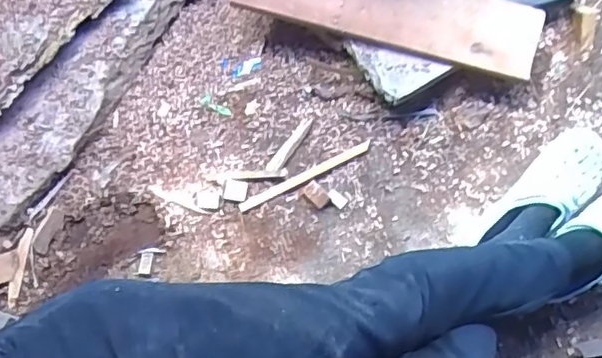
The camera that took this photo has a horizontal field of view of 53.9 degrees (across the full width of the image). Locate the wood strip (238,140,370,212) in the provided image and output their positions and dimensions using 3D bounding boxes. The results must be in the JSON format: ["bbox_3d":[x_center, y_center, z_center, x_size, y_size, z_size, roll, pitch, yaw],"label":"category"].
[{"bbox_3d":[0.009,-0.005,1.129,0.277,0.005,0.018,-26,69,-10],"label":"wood strip"}]

